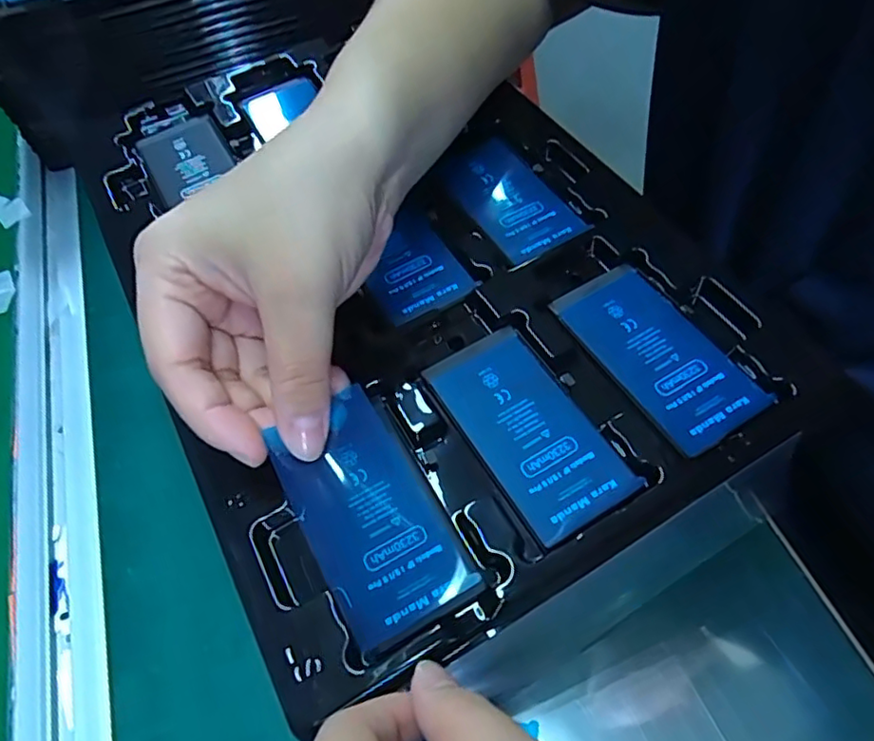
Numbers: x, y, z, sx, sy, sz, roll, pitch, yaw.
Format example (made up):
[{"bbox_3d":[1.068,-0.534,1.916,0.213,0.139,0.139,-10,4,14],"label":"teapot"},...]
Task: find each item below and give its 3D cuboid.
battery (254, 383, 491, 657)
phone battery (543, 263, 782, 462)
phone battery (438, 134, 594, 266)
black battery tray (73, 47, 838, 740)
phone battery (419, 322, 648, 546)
[{"bbox_3d":[-0.026,0.049,0.213,0.045,0.004,0.089,-28,60,-13],"label":"battery"},{"bbox_3d":[0.088,-0.009,0.239,0.043,0.004,0.084,-31,60,-12],"label":"phone battery"},{"bbox_3d":[0.035,-0.085,0.290,0.042,0.006,0.074,-30,60,-12],"label":"phone battery"},{"bbox_3d":[-0.020,-0.055,0.280,0.234,0.022,0.325,-29,60,-13],"label":"black battery tray"},{"bbox_3d":[0.034,0.021,0.227,0.042,0.004,0.084,-30,60,-11],"label":"phone battery"}]

